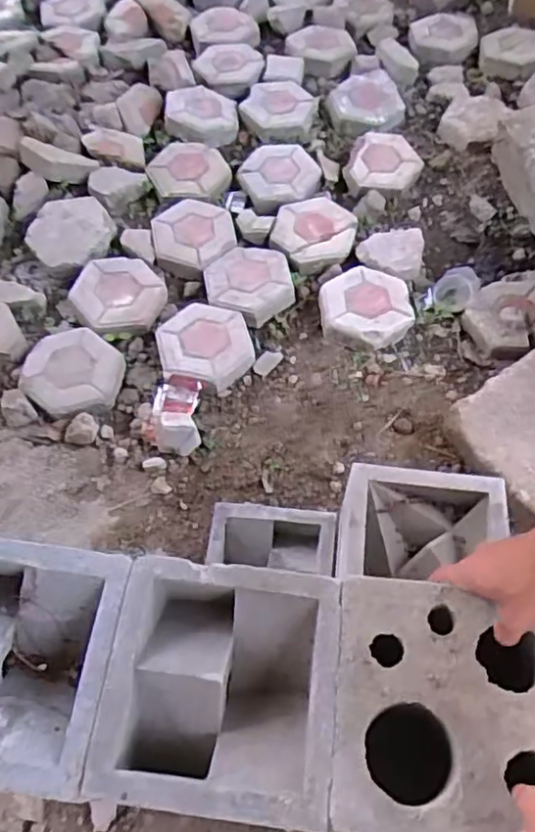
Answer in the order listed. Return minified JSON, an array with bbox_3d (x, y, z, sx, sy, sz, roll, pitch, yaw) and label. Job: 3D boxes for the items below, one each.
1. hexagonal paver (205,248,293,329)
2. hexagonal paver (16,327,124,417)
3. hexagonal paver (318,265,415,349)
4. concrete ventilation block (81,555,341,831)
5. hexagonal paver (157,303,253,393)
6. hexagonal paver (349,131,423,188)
[{"bbox_3d":[-0.041,-0.300,1.463,0.197,0.058,0.200,-9,60,-6],"label":"hexagonal paver"},{"bbox_3d":[-0.409,-0.096,1.330,0.198,0.048,0.205,9,60,4],"label":"hexagonal paver"},{"bbox_3d":[0.222,-0.245,1.430,0.202,0.066,0.193,3,59,1],"label":"hexagonal paver"},{"bbox_3d":[-0.039,0.241,0.567,0.198,0.069,0.198,6,59,2],"label":"concrete ventilation block"},{"bbox_3d":[-0.136,-0.153,1.375,0.209,0.053,0.187,2,59,0],"label":"hexagonal paver"},{"bbox_3d":[0.308,-0.664,1.640,0.186,0.040,0.211,11,60,6],"label":"hexagonal paver"}]

